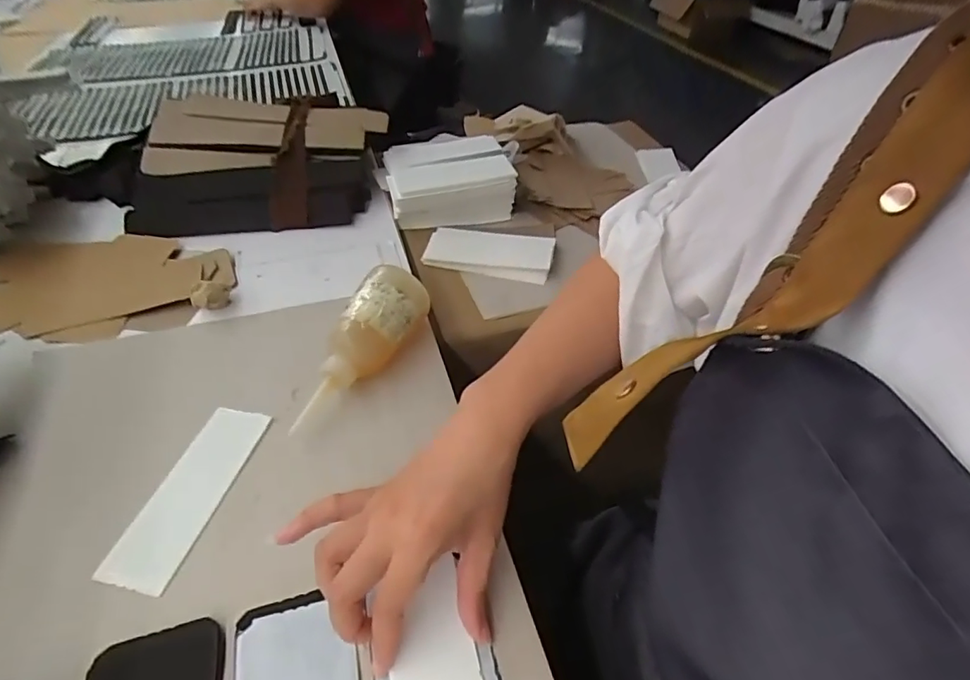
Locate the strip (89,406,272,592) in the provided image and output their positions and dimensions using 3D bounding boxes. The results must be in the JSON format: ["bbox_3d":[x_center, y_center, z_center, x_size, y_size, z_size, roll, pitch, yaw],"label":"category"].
[{"bbox_3d":[-0.220,0.113,0.402,0.052,0.007,0.144,9,47,10],"label":"strip"}]

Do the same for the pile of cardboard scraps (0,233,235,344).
[{"bbox_3d":[-0.401,-0.066,0.559,0.256,0.024,0.156,-6,44,-7],"label":"pile of cardboard scraps"}]

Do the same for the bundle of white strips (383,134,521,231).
[{"bbox_3d":[-0.052,-0.230,0.730,0.161,0.060,0.157,-8,44,-8],"label":"bundle of white strips"}]

